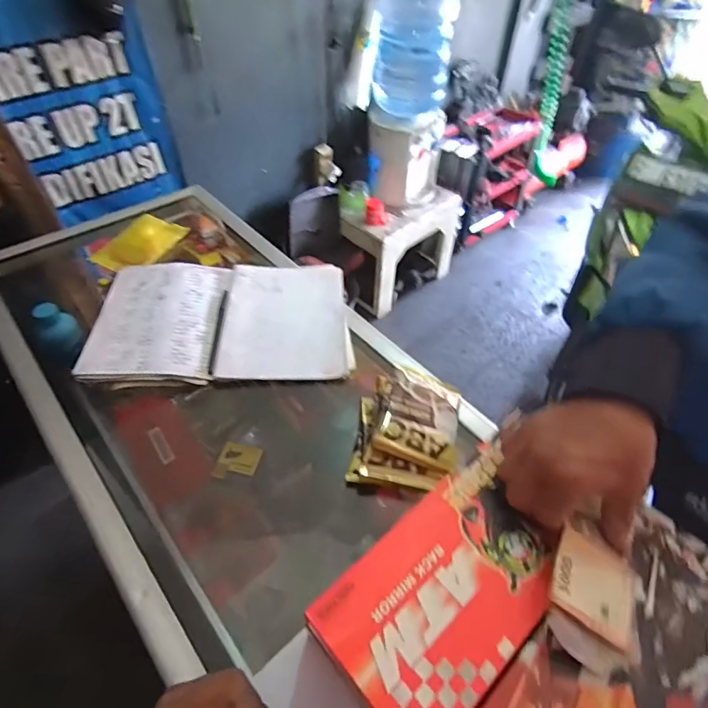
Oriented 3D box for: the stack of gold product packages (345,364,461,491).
[{"bbox_3d":[0.058,0.072,0.487,0.104,0.043,0.131,8,50,8],"label":"stack of gold product packages"}]

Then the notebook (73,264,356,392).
[{"bbox_3d":[-0.171,-0.050,0.615,0.321,0.016,0.215,-1,49,-9],"label":"notebook"}]

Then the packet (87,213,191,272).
[{"bbox_3d":[-0.344,-0.174,0.732,0.104,0.024,0.134,17,52,15],"label":"packet"}]

